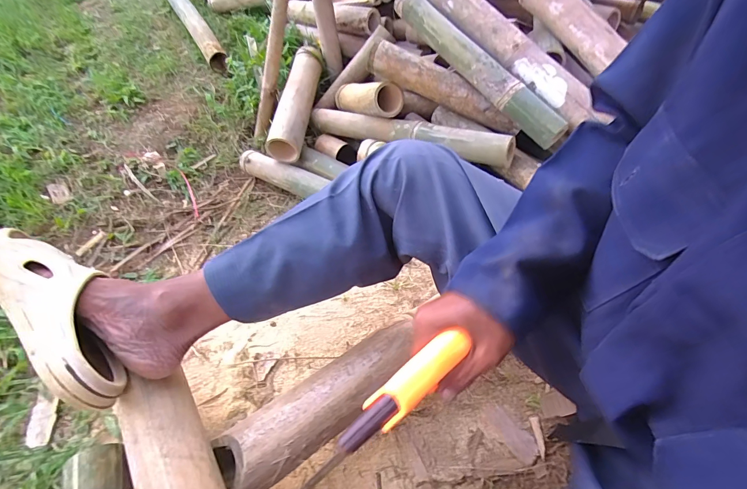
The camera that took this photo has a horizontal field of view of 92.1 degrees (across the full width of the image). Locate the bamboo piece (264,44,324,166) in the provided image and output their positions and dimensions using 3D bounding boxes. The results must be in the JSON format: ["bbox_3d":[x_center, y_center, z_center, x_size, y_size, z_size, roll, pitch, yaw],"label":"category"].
[{"bbox_3d":[-0.211,-0.410,1.004,0.081,0.086,0.382,5,67,10],"label":"bamboo piece"}]

